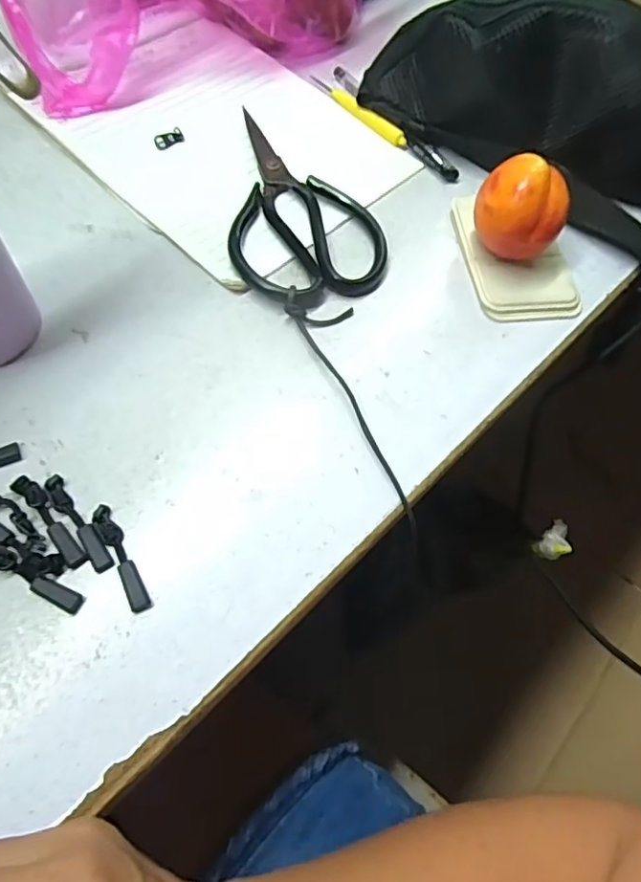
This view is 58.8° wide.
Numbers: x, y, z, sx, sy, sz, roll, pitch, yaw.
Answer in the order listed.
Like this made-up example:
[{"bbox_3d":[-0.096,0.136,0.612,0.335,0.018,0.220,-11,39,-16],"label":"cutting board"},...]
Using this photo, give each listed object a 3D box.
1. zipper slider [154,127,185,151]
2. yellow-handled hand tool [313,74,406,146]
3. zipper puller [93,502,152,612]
[{"bbox_3d":[-0.109,-0.219,0.412,0.022,0.004,0.011,-36,71,-20],"label":"zipper slider"},{"bbox_3d":[0.027,-0.260,0.443,0.013,0.006,0.103,-39,73,-22],"label":"yellow-handled hand tool"},{"bbox_3d":[-0.097,0.056,0.275,0.010,0.004,0.056,-26,68,-17],"label":"zipper puller"}]

